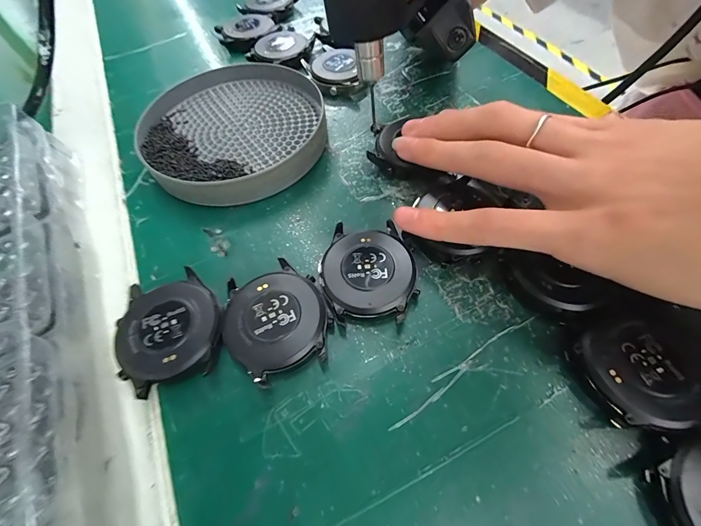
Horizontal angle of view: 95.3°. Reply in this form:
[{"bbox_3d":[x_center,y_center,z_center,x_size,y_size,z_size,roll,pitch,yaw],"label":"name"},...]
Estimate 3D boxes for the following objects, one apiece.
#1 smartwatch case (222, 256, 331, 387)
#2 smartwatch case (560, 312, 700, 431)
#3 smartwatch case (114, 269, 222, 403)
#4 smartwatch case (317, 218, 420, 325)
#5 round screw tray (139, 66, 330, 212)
[{"bbox_3d":[-0.032,0.025,0.142,0.042,0.011,0.048,-23,61,-9],"label":"smartwatch case"},{"bbox_3d":[0.108,0.041,0.121,0.042,0.012,0.038,-17,60,-6],"label":"smartwatch case"},{"bbox_3d":[-0.079,0.030,0.142,0.043,0.012,0.049,-23,61,-9],"label":"smartwatch case"},{"bbox_3d":[0.008,0.005,0.151,0.042,0.011,0.049,-4,60,2],"label":"smartwatch case"},{"bbox_3d":[-0.073,-0.087,0.205,0.112,0.019,0.117,-2,60,3],"label":"round screw tray"}]

